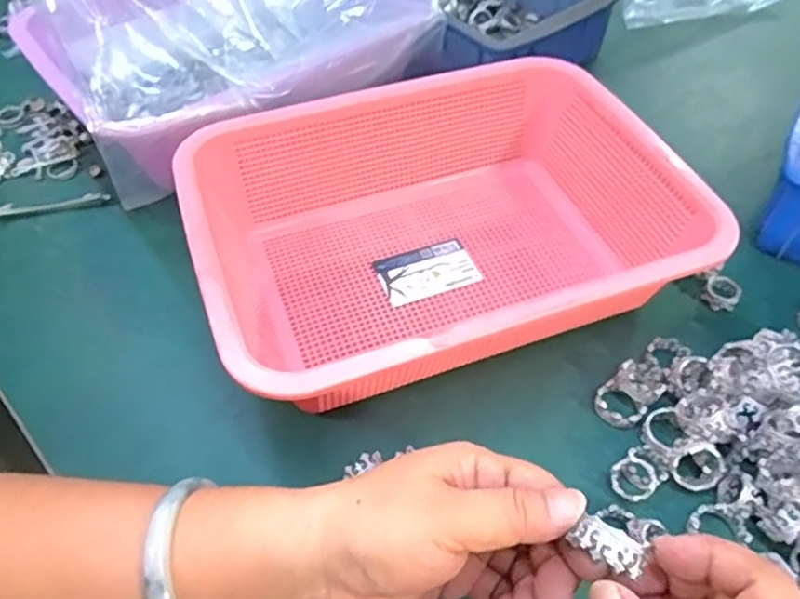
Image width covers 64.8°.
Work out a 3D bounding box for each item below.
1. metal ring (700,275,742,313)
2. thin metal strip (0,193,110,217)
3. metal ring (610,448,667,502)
[{"bbox_3d":[0.217,-0.004,0.427,0.023,0.012,0.020,33,60,23],"label":"metal ring"},{"bbox_3d":[-0.277,-0.073,0.485,0.102,0.007,0.012,-10,53,-7],"label":"thin metal strip"},{"bbox_3d":[0.128,0.096,0.341,0.029,0.014,0.022,-32,59,-21],"label":"metal ring"}]

